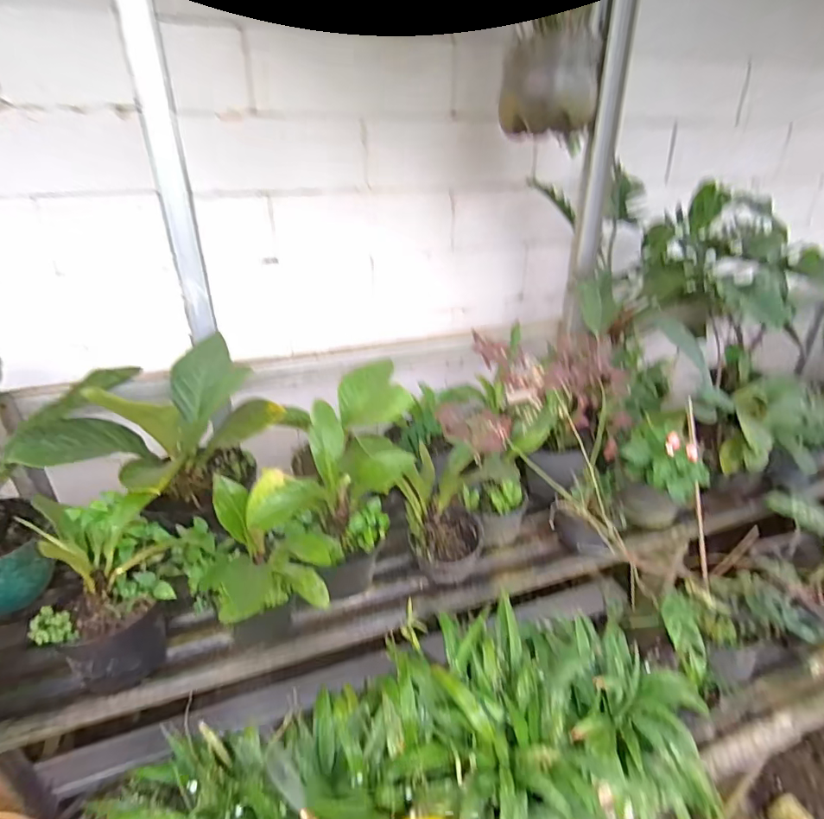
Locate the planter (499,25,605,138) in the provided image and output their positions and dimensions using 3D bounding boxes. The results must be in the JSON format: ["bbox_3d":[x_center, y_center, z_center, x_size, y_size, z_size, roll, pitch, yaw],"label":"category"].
[{"bbox_3d":[0.353,-0.825,1.246,0.206,0.200,0.165,15,32,28],"label":"planter"}]

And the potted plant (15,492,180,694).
[{"bbox_3d":[-0.543,0.327,0.889,0.222,0.293,0.231,-15,31,-24],"label":"potted plant"}]

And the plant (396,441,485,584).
[{"bbox_3d":[0.070,0.230,1.065,0.173,0.293,0.163,4,28,11],"label":"plant"}]

